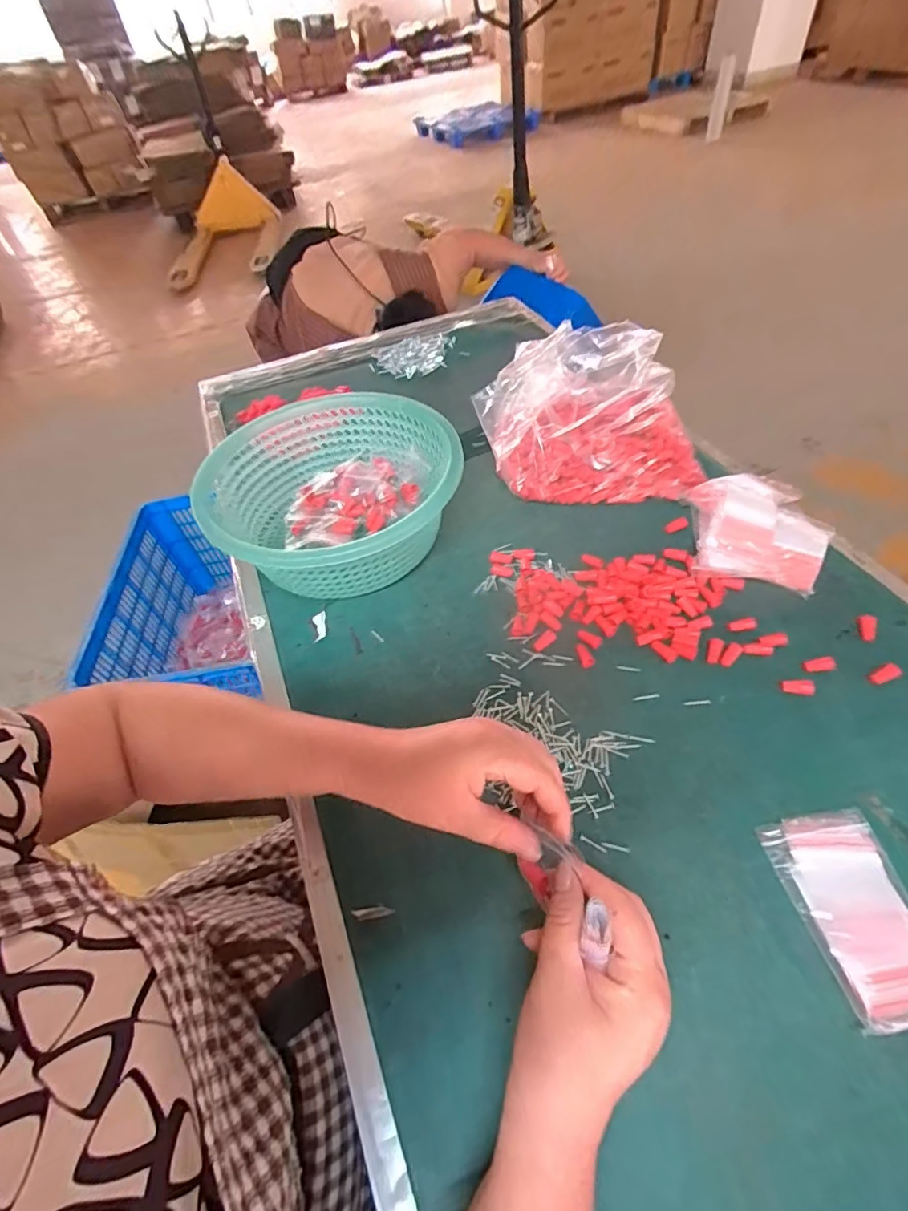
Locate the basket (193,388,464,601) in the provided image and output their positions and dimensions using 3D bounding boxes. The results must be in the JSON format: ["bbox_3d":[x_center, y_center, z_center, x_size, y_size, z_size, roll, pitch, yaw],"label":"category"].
[{"bbox_3d":[-0.124,-0.115,0.579,0.261,0.104,0.269,-17,51,-7],"label":"basket"}]

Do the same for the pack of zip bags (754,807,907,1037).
[{"bbox_3d":[0.259,0.195,0.336,0.070,0.017,0.115,-11,50,-1],"label":"pack of zip bags"}]

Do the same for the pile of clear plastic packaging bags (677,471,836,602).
[{"bbox_3d":[0.324,-0.092,0.554,0.138,0.041,0.168,9,53,15],"label":"pile of clear plastic packaging bags"}]

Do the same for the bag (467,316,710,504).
[{"bbox_3d":[0.160,-0.243,0.647,0.258,0.106,0.230,0,51,7],"label":"bag"}]

